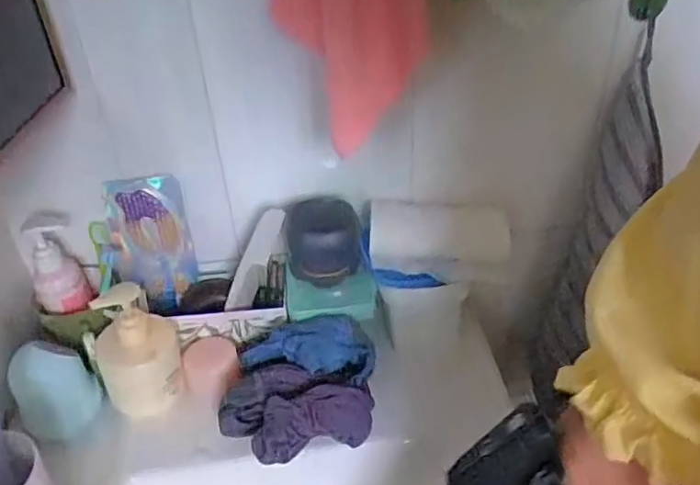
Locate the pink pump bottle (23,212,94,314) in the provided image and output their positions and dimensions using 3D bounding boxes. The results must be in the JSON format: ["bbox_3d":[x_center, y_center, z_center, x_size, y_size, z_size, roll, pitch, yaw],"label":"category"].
[{"bbox_3d":[-0.307,0.016,0.590,0.050,0.101,0.053,-22,39,-26],"label":"pink pump bottle"}]

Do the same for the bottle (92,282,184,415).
[{"bbox_3d":[-0.204,0.100,0.558,0.065,0.119,0.064,-10,35,-10],"label":"bottle"}]

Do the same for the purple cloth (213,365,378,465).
[{"bbox_3d":[-0.052,0.158,0.541,0.135,0.050,0.079,-12,35,-12],"label":"purple cloth"}]

